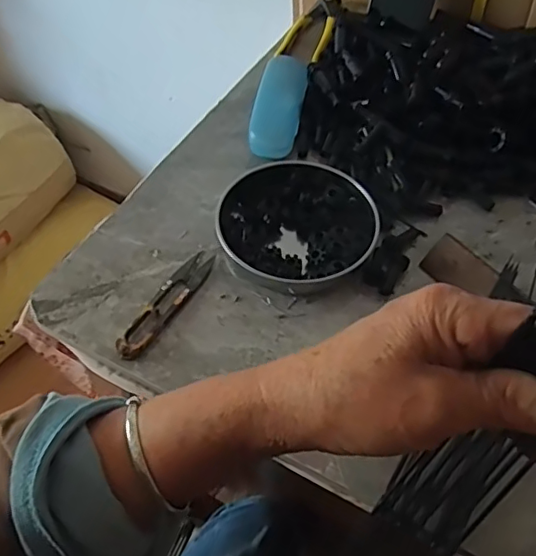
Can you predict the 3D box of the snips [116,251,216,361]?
[{"bbox_3d":[-0.082,0.019,0.459,0.025,0.010,0.117,24,56,16],"label":"snips"}]

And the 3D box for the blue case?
[{"bbox_3d":[0.015,-0.195,0.609,0.047,0.026,0.163,8,53,4],"label":"blue case"}]

